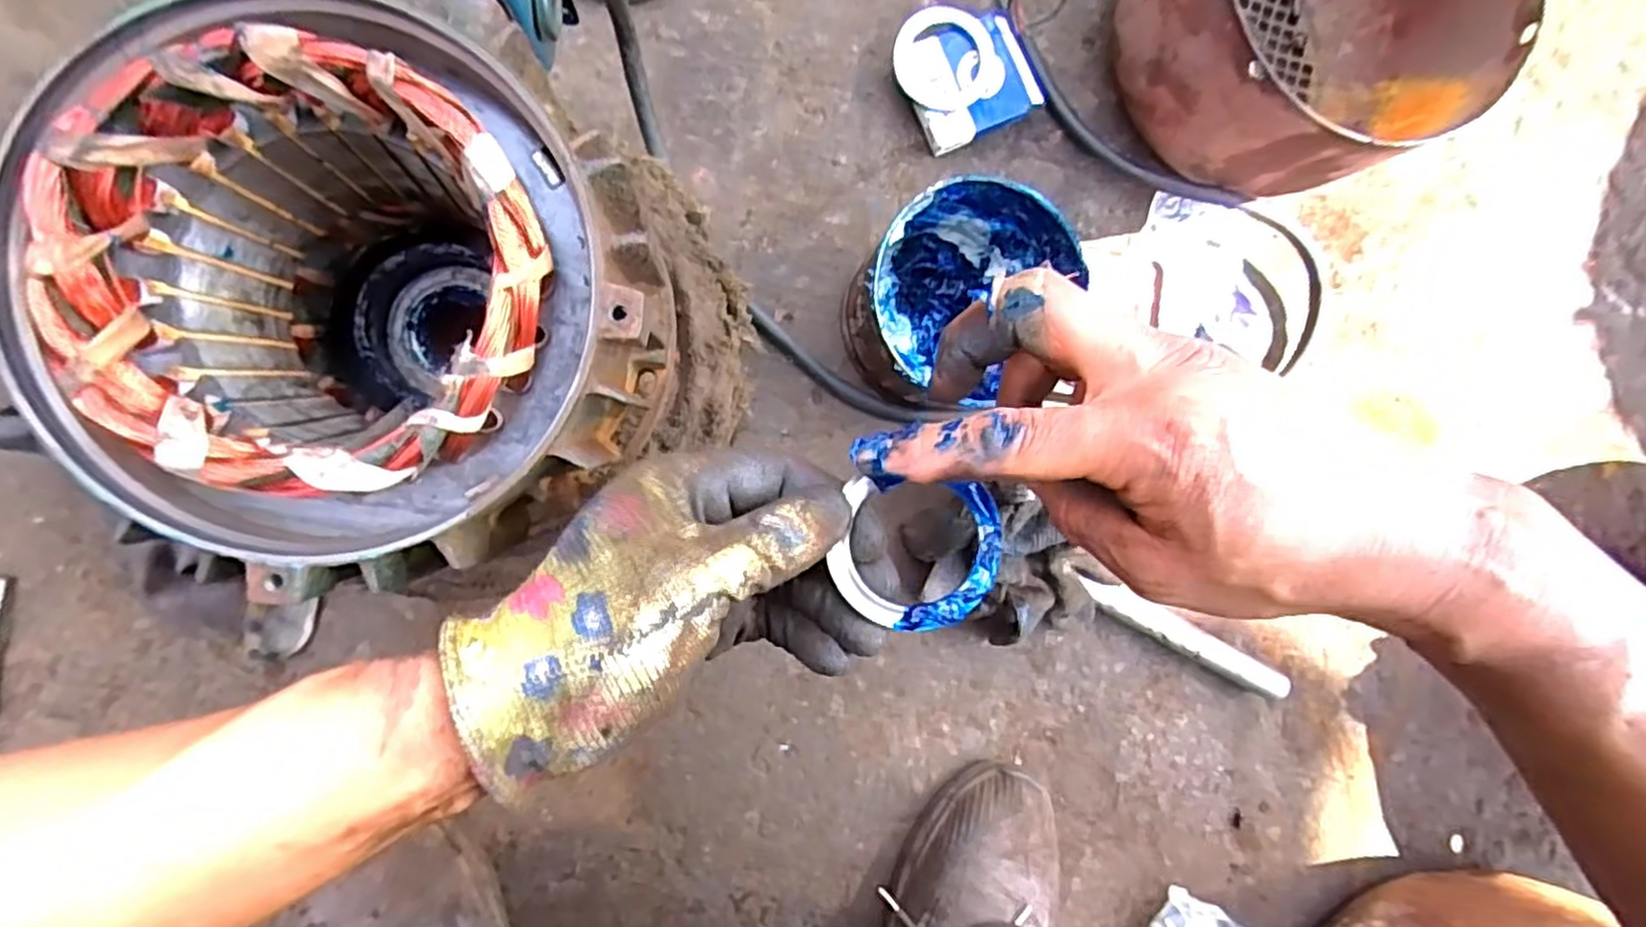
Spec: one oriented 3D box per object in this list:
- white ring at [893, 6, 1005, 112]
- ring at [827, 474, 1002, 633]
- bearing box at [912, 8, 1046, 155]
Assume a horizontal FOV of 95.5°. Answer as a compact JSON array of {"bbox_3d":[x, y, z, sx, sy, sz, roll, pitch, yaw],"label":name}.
[{"bbox_3d":[0.078,-0.256,0.473,0.065,0.004,0.062,0,97,-3],"label":"white ring"},{"bbox_3d":[0.035,0.033,0.269,0.059,0.008,0.053,1,92,-9],"label":"ring"},{"bbox_3d":[0.096,-0.248,0.485,0.081,0.023,0.069,-26,96,-8],"label":"bearing box"}]

